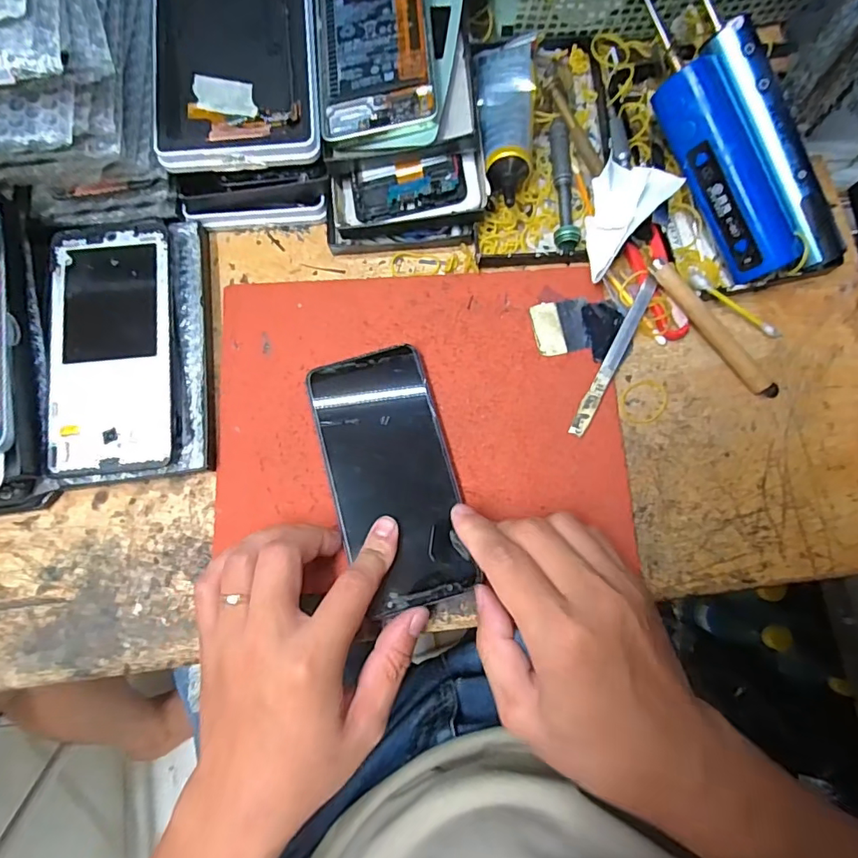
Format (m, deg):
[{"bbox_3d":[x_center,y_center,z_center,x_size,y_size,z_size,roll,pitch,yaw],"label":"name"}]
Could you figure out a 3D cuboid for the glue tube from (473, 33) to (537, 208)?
[{"bbox_3d":[0.051,-0.203,0.339,0.038,0.029,0.130,2,79,1],"label":"glue tube"}]

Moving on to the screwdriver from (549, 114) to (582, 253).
[{"bbox_3d":[0.090,-0.161,0.340,0.016,0.012,0.095,0,79,1],"label":"screwdriver"}]

